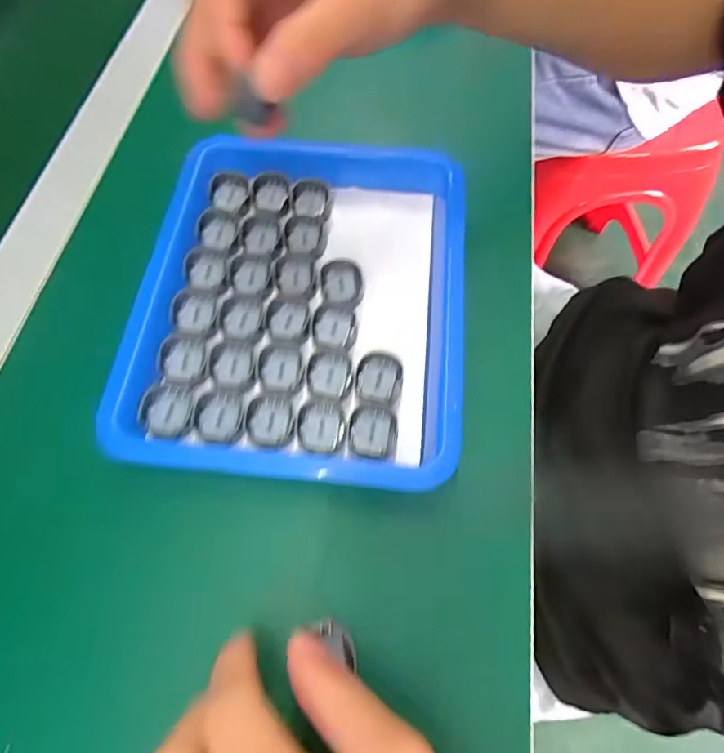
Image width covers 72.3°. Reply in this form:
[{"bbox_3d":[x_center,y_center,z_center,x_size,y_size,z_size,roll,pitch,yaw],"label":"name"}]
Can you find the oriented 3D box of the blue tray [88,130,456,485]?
[{"bbox_3d":[-0.034,-0.048,0.282,0.179,0.025,0.214,5,64,2],"label":"blue tray"}]

